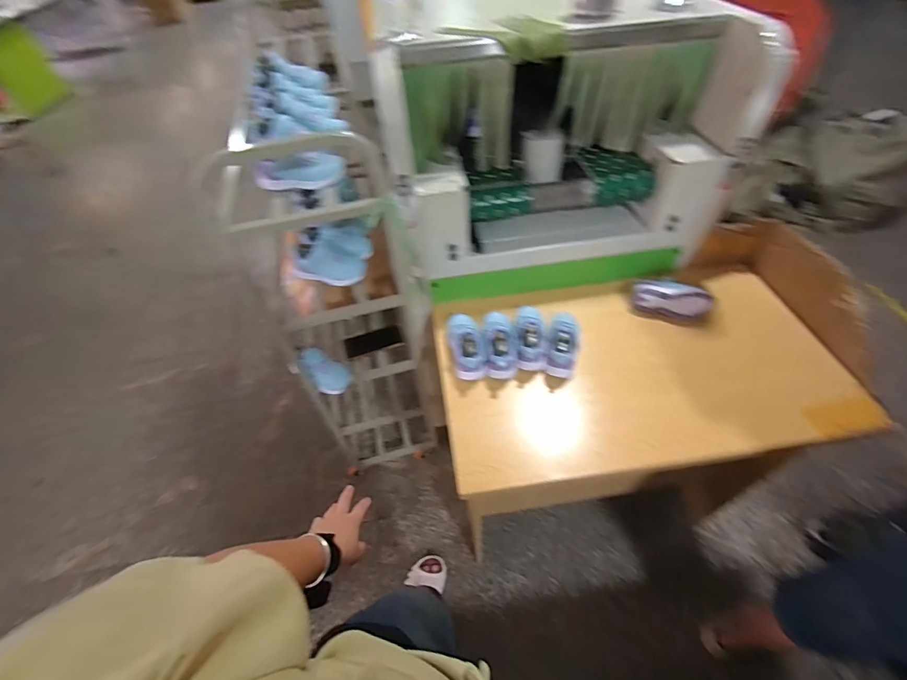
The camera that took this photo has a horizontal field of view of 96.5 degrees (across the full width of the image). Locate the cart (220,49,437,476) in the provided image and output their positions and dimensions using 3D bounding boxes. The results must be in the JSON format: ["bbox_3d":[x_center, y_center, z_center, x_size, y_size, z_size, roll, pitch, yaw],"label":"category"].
[{"bbox_3d":[-0.326,-0.113,1.248,0.321,1.153,0.629,-19,52,-12],"label":"cart"}]

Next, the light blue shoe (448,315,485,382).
[{"bbox_3d":[0.030,-0.001,0.870,0.073,0.069,0.158,-10,50,-5],"label":"light blue shoe"}]

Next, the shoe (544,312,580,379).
[{"bbox_3d":[0.237,-0.003,0.869,0.061,0.064,0.163,10,51,11],"label":"shoe"}]

